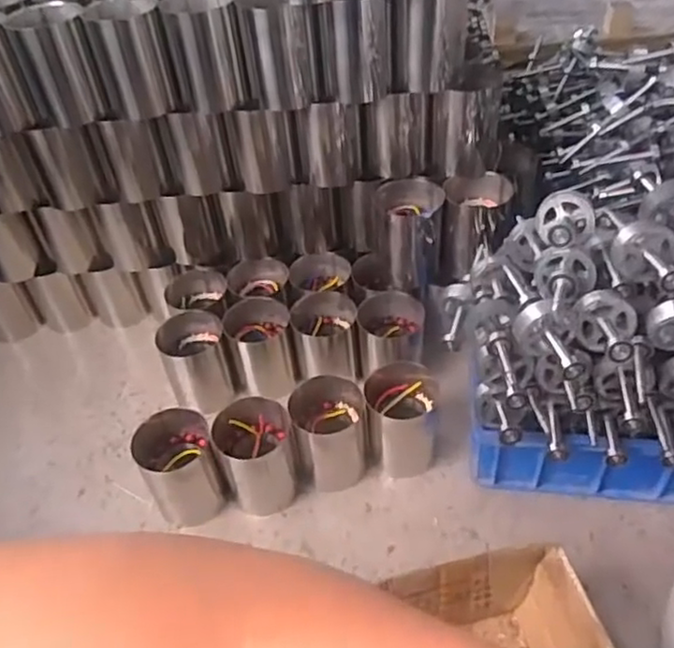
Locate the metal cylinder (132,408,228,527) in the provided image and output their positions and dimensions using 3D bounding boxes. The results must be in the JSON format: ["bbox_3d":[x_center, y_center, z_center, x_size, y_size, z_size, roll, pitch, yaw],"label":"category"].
[{"bbox_3d":[-0.252,0.234,1.057,0.119,0.150,0.129,-23,47,-19],"label":"metal cylinder"}]

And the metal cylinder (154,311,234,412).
[{"bbox_3d":[-0.259,0.073,1.211,0.116,0.158,0.109,-19,46,-15],"label":"metal cylinder"}]

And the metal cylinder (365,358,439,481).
[{"bbox_3d":[0.110,0.163,1.083,0.118,0.178,0.105,-5,44,-1],"label":"metal cylinder"}]

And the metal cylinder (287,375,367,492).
[{"bbox_3d":[-0.013,0.183,1.082,0.116,0.148,0.120,-9,45,-5],"label":"metal cylinder"}]

